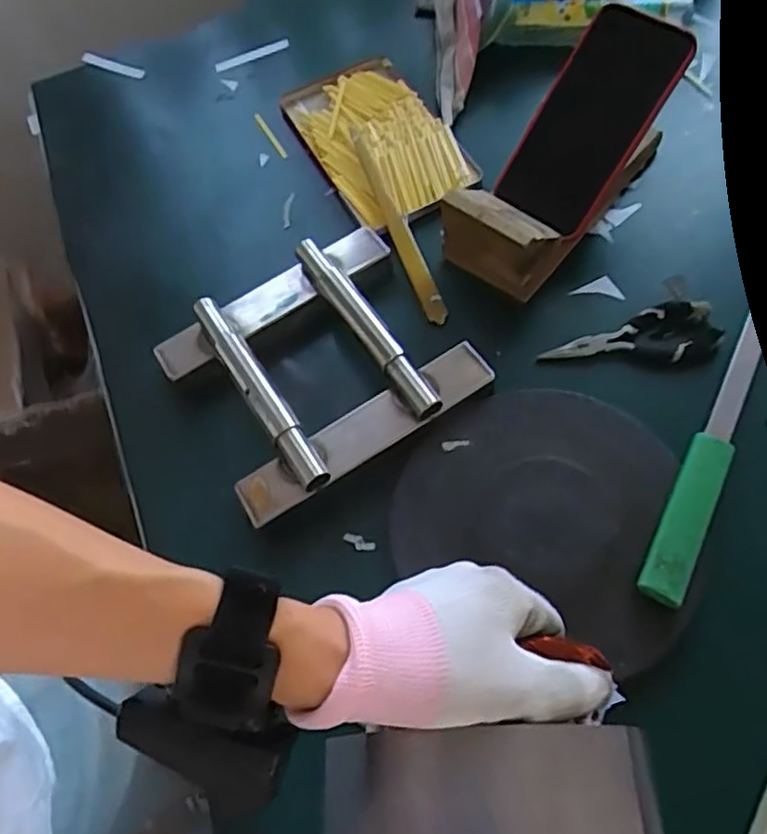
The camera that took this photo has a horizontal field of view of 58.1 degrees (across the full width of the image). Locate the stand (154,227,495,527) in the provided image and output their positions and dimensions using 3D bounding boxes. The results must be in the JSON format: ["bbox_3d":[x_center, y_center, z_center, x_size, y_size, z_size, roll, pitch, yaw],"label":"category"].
[{"bbox_3d":[-0.050,-0.043,0.508,0.193,0.032,0.177,-31,63,-13],"label":"stand"}]

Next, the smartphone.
[{"bbox_3d":[0.157,-0.223,0.524,0.082,0.012,0.157,41,109,23],"label":"smartphone"}]

